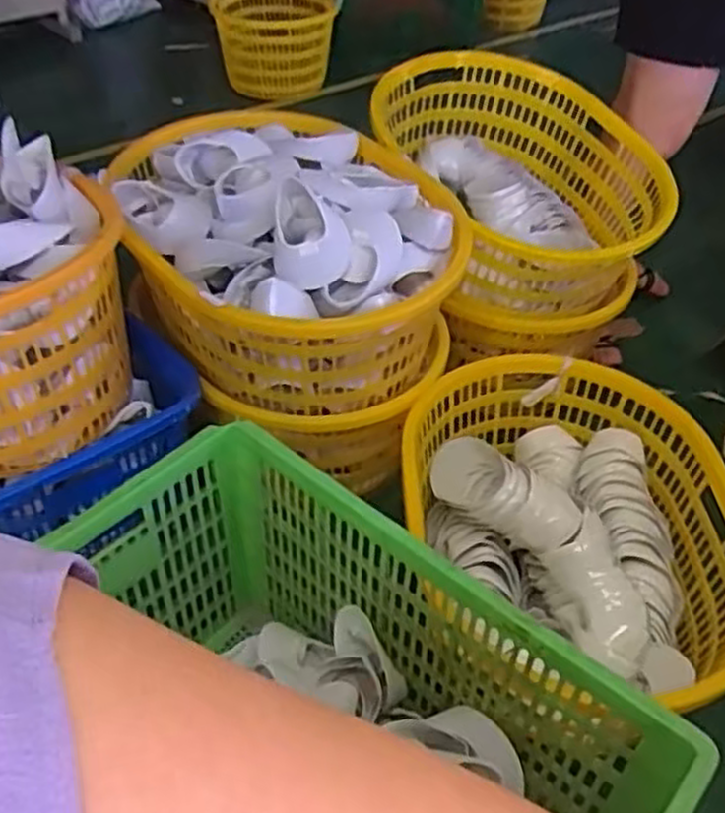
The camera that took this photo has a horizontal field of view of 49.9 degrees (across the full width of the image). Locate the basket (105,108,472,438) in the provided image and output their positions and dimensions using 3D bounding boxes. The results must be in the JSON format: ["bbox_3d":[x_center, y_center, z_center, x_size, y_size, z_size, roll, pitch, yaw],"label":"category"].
[{"bbox_3d":[-0.115,-0.241,1.283,0.481,0.316,0.579,-12,45,-14],"label":"basket"}]

